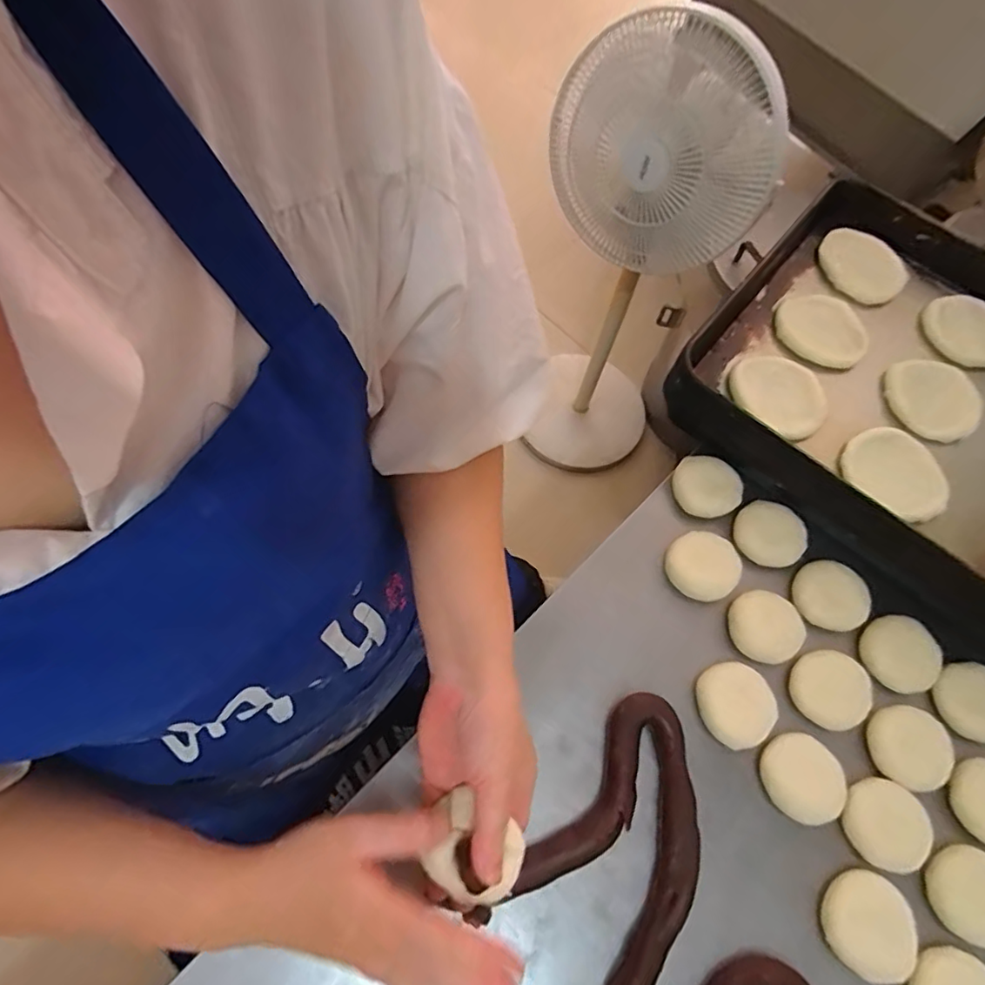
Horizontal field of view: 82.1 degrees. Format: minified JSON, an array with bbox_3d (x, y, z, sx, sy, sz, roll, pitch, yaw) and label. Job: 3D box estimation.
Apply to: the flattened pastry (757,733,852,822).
[{"bbox_3d":[0.262,0.240,0.477,0.062,0.020,0.063,2,66,-5],"label":"flattened pastry"}]

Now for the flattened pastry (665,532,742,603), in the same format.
[{"bbox_3d":[0.205,0.070,0.550,0.065,0.026,0.065,2,66,-5],"label":"flattened pastry"}]

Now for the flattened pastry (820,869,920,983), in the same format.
[{"bbox_3d":[0.293,0.336,0.440,0.066,0.015,0.067,41,68,12],"label":"flattened pastry"}]

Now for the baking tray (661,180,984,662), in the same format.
[{"bbox_3d":[0.527,-0.065,0.597,0.596,0.076,0.413,39,68,12],"label":"baking tray"}]

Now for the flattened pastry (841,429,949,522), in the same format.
[{"bbox_3d":[0.403,-0.019,0.564,0.100,0.006,0.084,40,75,13],"label":"flattened pastry"}]

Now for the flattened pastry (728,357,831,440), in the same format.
[{"bbox_3d":[0.297,-0.102,0.581,0.075,0.015,0.096,-34,73,-19],"label":"flattened pastry"}]

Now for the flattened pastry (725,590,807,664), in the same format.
[{"bbox_3d":[0.258,0.126,0.534,0.072,0.015,0.064,-11,68,-11],"label":"flattened pastry"}]

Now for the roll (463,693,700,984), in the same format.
[{"bbox_3d":[0.105,0.280,0.452,0.120,0.027,0.212,37,68,10],"label":"roll"}]

